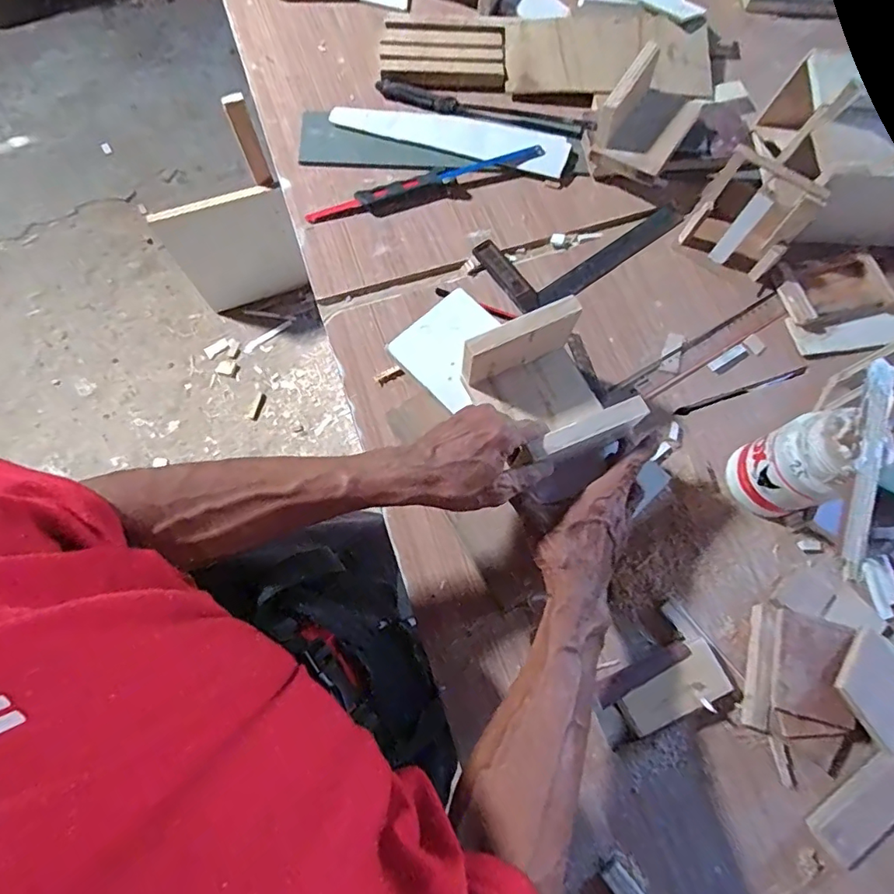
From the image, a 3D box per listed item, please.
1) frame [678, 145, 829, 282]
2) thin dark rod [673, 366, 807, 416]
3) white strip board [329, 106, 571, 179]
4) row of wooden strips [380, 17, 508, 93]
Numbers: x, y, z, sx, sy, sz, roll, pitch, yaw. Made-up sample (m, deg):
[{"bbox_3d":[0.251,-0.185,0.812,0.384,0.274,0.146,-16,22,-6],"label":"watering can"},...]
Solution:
[{"bbox_3d":[0.353,-0.270,0.601,0.115,0.091,0.085,31,74,8],"label":"frame"},{"bbox_3d":[0.334,-0.063,0.587,0.168,0.004,0.009,-18,74,-8],"label":"thin dark rod"},{"bbox_3d":[0.005,-0.406,0.670,0.303,0.012,0.060,17,72,3],"label":"white strip board"},{"bbox_3d":[-0.005,-0.532,0.703,0.164,0.019,0.106,2,72,-2],"label":"row of wooden strips"}]

